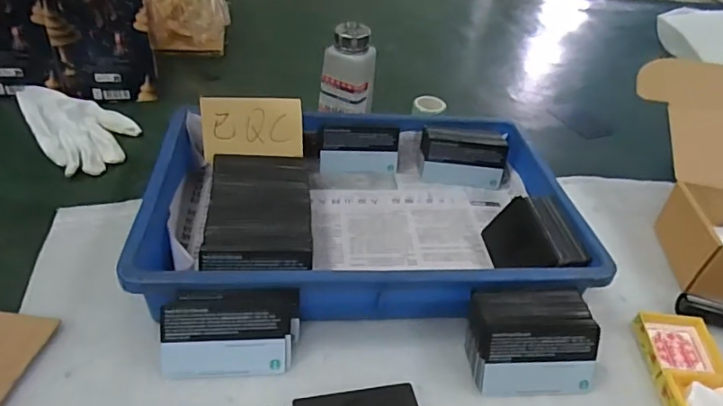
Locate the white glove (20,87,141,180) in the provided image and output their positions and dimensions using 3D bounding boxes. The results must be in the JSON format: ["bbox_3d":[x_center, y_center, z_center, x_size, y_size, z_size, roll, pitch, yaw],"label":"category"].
[{"bbox_3d":[-0.322,-0.096,0.587,0.091,0.019,0.193,-27,50,-35],"label":"white glove"}]

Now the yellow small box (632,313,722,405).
[{"bbox_3d":[0.251,0.128,0.394,0.057,0.019,0.116,5,39,-3],"label":"yellow small box"}]

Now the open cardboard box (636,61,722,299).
[{"bbox_3d":[0.370,-0.022,0.499,0.163,0.137,0.220,7,39,0],"label":"open cardboard box"}]

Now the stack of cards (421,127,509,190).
[{"bbox_3d":[0.110,-0.049,0.558,0.090,0.053,0.028,8,39,1],"label":"stack of cards"}]

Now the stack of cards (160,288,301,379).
[{"bbox_3d":[-0.092,0.092,0.369,0.094,0.061,0.011,1,4,-11],"label":"stack of cards"}]

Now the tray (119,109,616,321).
[{"bbox_3d":[0.000,0.003,0.477,0.357,0.057,0.237,1,39,-9],"label":"tray"}]

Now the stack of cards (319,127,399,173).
[{"bbox_3d":[-0.001,-0.057,0.561,0.084,0.045,0.023,2,38,-7],"label":"stack of cards"}]

